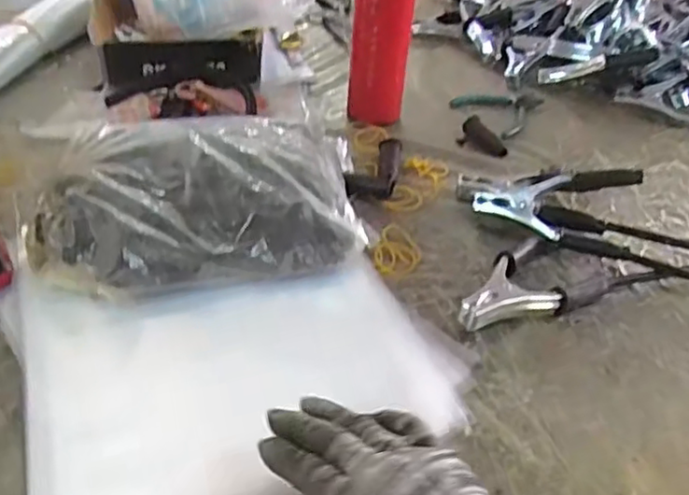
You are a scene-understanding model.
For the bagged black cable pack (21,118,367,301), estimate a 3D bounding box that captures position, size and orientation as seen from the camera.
[{"bbox_3d":[-0.138,-0.049,0.566,0.285,0.072,0.224,-4,42,-9],"label":"bagged black cable pack"}]

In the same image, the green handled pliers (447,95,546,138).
[{"bbox_3d":[0.203,-0.171,0.785,0.111,0.008,0.097,-22,47,-27],"label":"green handled pliers"}]

